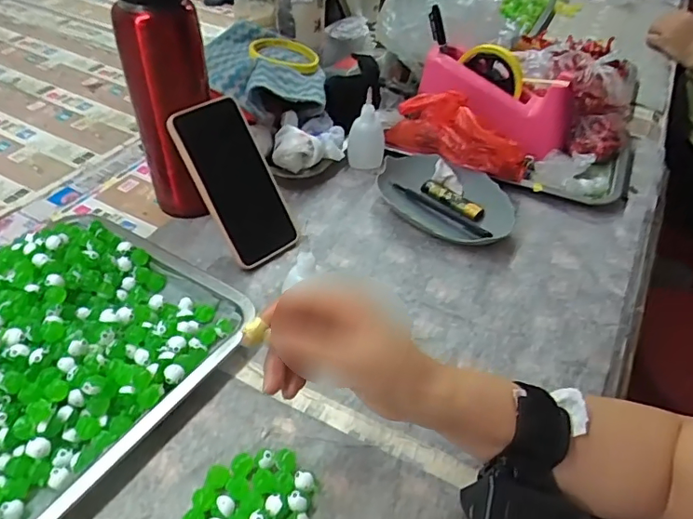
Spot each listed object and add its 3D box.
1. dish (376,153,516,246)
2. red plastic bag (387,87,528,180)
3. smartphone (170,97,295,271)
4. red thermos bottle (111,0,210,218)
[{"bbox_3d":[0.113,-0.070,0.613,0.163,0.034,0.103,28,48,24],"label":"dish"},{"bbox_3d":[0.133,-0.155,0.644,0.176,0.069,0.060,20,45,17],"label":"red plastic bag"},{"bbox_3d":[-0.110,-0.077,0.532,0.073,0.162,0.010,-33,18,-27],"label":"smartphone"},{"bbox_3d":[-0.169,-0.164,0.523,0.068,0.264,0.069,30,49,25],"label":"red thermos bottle"}]

